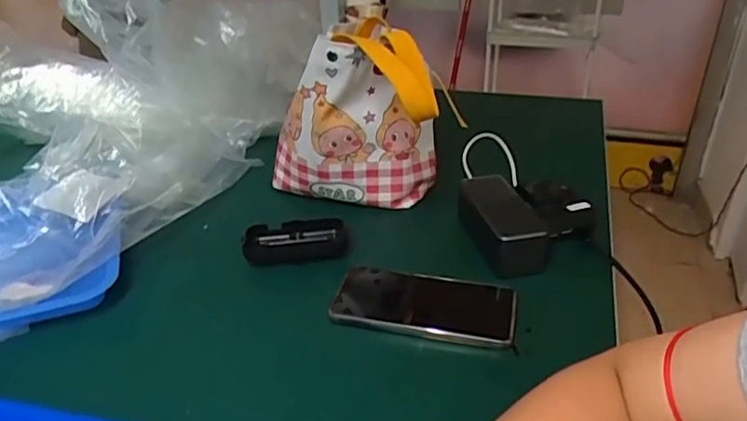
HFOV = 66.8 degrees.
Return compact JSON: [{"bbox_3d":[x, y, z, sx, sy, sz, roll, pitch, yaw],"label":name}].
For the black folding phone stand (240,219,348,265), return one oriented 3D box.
[{"bbox_3d":[-0.085,0.036,0.626,0.107,0.032,0.051,-3,30,-3],"label":"black folding phone stand"}]

